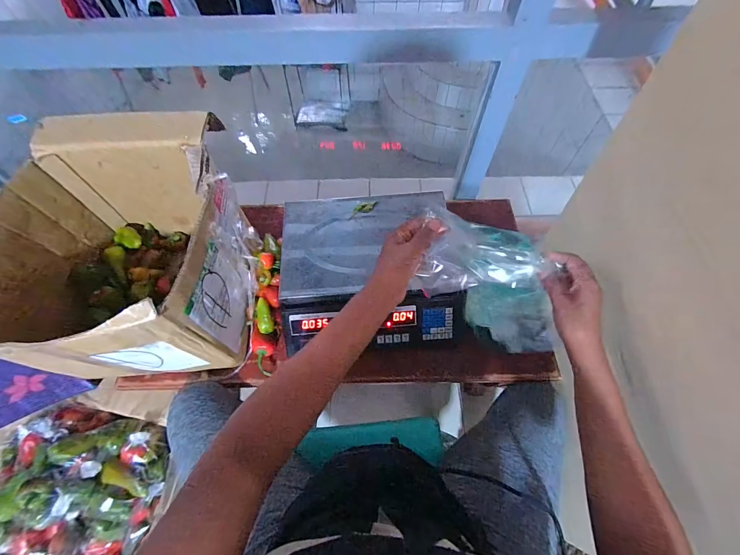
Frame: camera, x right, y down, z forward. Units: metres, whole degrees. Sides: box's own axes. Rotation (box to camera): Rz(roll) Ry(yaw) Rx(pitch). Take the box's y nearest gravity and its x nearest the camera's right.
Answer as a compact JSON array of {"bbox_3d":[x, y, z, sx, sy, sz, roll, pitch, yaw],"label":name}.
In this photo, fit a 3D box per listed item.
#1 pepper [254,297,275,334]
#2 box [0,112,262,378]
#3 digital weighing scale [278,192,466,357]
[{"bbox_3d":[-0.208,0.076,0.633,0.030,0.029,0.068,-15,79,-7],"label":"pepper"},{"bbox_3d":[-0.412,-0.045,0.582,0.370,0.254,0.413,7,64,5],"label":"box"},{"bbox_3d":[0.003,-0.018,0.653,0.342,0.099,0.307,-4,63,-1],"label":"digital weighing scale"}]

